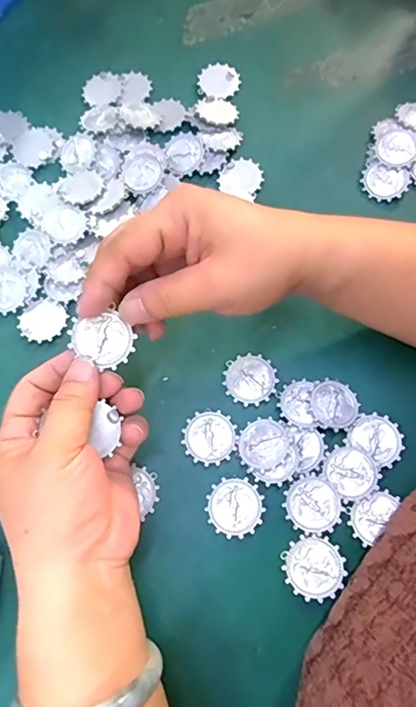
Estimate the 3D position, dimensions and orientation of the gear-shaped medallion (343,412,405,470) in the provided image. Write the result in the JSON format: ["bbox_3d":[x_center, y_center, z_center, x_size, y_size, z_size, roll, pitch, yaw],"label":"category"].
[{"bbox_3d":[0.104,0.051,0.293,0.032,0.004,0.028,38,76,12],"label":"gear-shaped medallion"}]

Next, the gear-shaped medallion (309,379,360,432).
[{"bbox_3d":[0.080,0.032,0.301,0.030,0.004,0.031,0,72,1],"label":"gear-shaped medallion"}]

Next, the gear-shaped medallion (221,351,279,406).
[{"bbox_3d":[0.028,0.017,0.312,0.033,0.004,0.033,-13,72,-3],"label":"gear-shaped medallion"}]

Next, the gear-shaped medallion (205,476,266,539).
[{"bbox_3d":[0.016,0.091,0.286,0.031,0.005,0.032,1,72,1],"label":"gear-shaped medallion"}]

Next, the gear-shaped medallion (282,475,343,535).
[{"bbox_3d":[0.062,0.089,0.283,0.031,0.004,0.031,0,72,1],"label":"gear-shaped medallion"}]

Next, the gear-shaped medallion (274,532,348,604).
[{"bbox_3d":[0.060,0.122,0.273,0.033,0.004,0.033,-43,76,-12],"label":"gear-shaped medallion"}]

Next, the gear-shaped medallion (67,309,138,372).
[{"bbox_3d":[-0.055,-0.008,0.253,0.028,0.004,0.031,-40,100,-1],"label":"gear-shaped medallion"}]

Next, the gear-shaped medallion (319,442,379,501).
[{"bbox_3d":[0.086,0.071,0.287,0.032,0.004,0.030,0,72,1],"label":"gear-shaped medallion"}]

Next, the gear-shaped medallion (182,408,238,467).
[{"bbox_3d":[0.001,0.052,0.299,0.033,0.004,0.033,0,72,1],"label":"gear-shaped medallion"}]

